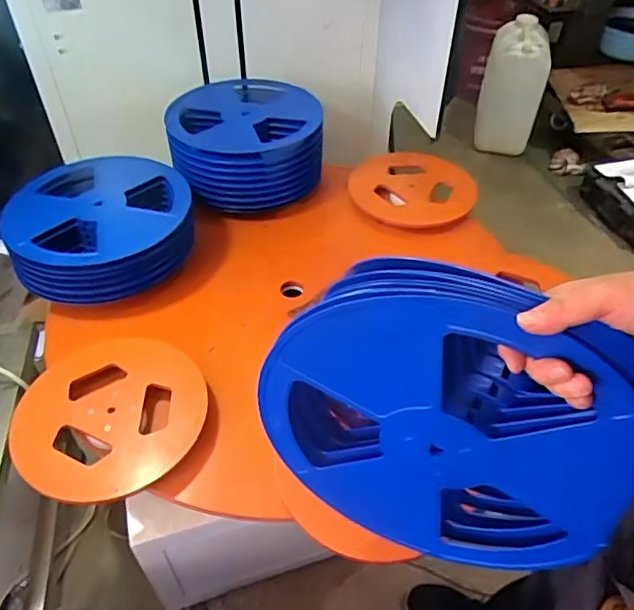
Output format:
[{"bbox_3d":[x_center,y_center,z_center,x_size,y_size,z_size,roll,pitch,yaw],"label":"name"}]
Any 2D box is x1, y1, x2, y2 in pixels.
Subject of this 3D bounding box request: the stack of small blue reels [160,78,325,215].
[{"bbox_3d":[-0.166,-0.371,1.259,0.316,0.160,0.322,-11,47,-12],"label":"stack of small blue reels"}]

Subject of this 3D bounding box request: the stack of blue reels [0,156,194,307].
[{"bbox_3d":[-0.388,-0.158,1.042,0.309,0.105,0.292,-12,47,-13],"label":"stack of blue reels"}]

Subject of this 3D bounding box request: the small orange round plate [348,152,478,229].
[{"bbox_3d":[0.208,-0.258,1.229,0.266,0.031,0.221,5,46,2],"label":"small orange round plate"}]

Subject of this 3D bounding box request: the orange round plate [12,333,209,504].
[{"bbox_3d":[-0.306,0.151,0.830,0.262,0.025,0.268,0,44,0],"label":"orange round plate"}]

